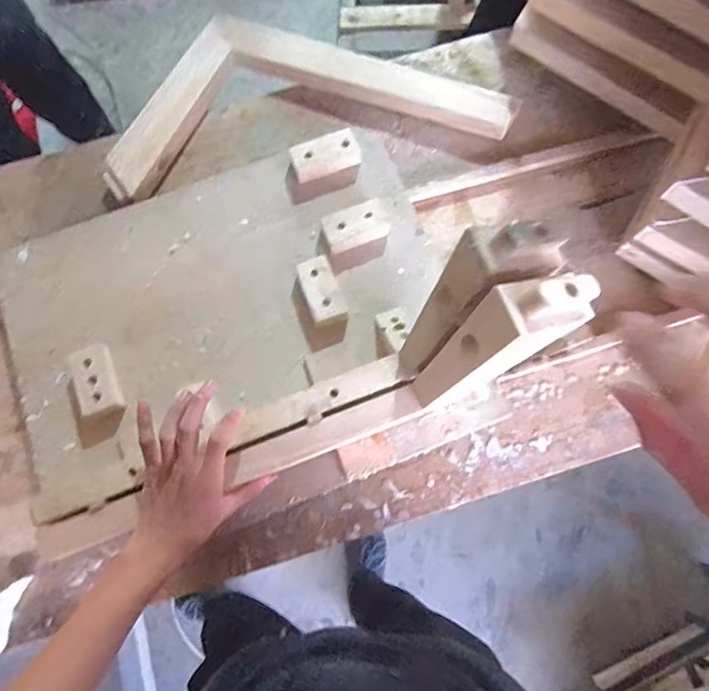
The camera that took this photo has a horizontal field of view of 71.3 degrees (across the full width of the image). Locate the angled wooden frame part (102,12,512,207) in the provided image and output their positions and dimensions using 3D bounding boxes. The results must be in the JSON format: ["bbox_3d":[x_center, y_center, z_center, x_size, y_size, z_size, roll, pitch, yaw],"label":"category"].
[{"bbox_3d":[-0.076,-0.359,0.683,0.527,0.035,0.256,-13,75,-2],"label":"angled wooden frame part"}]

